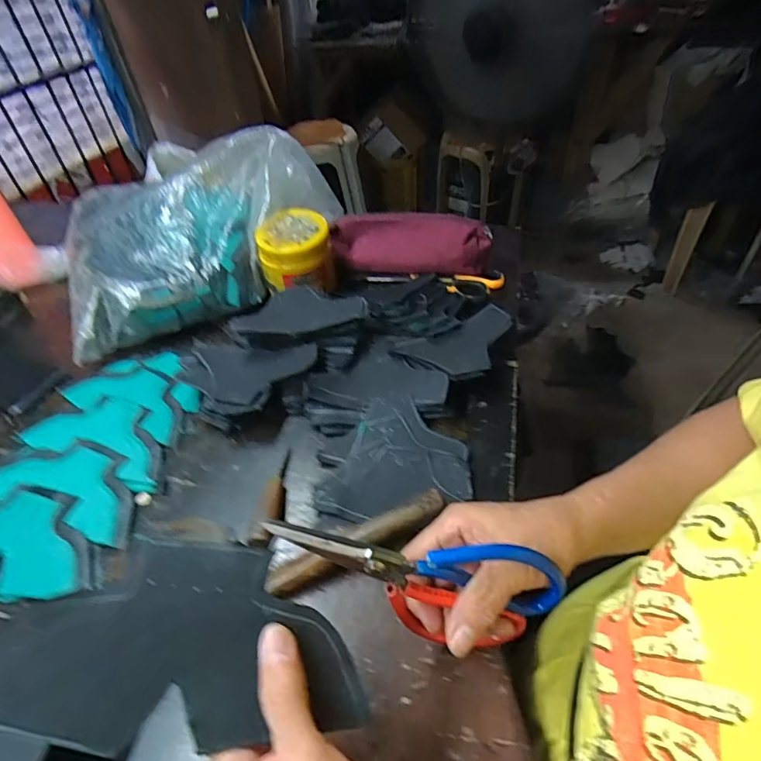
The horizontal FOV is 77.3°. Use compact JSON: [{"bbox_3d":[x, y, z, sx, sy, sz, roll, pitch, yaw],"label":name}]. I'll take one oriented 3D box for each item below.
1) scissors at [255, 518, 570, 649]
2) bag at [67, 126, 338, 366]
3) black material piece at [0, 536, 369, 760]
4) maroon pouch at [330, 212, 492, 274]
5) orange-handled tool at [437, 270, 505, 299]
[{"bbox_3d":[0.020,0.119,0.284,0.184,0.097,0.025,22,45,-15],"label":"scissors"},{"bbox_3d":[-0.239,-0.198,0.658,0.393,0.159,0.183,-26,49,-18],"label":"bag"},{"bbox_3d":[-0.097,0.127,0.235,0.174,0.006,0.089,8,66,-15],"label":"black material piece"},{"bbox_3d":[0.039,-0.194,0.677,0.219,0.081,0.043,9,11,14],"label":"maroon pouch"},{"bbox_3d":[0.129,-0.130,0.661,0.089,0.015,0.045,-5,46,1],"label":"orange-handled tool"}]

